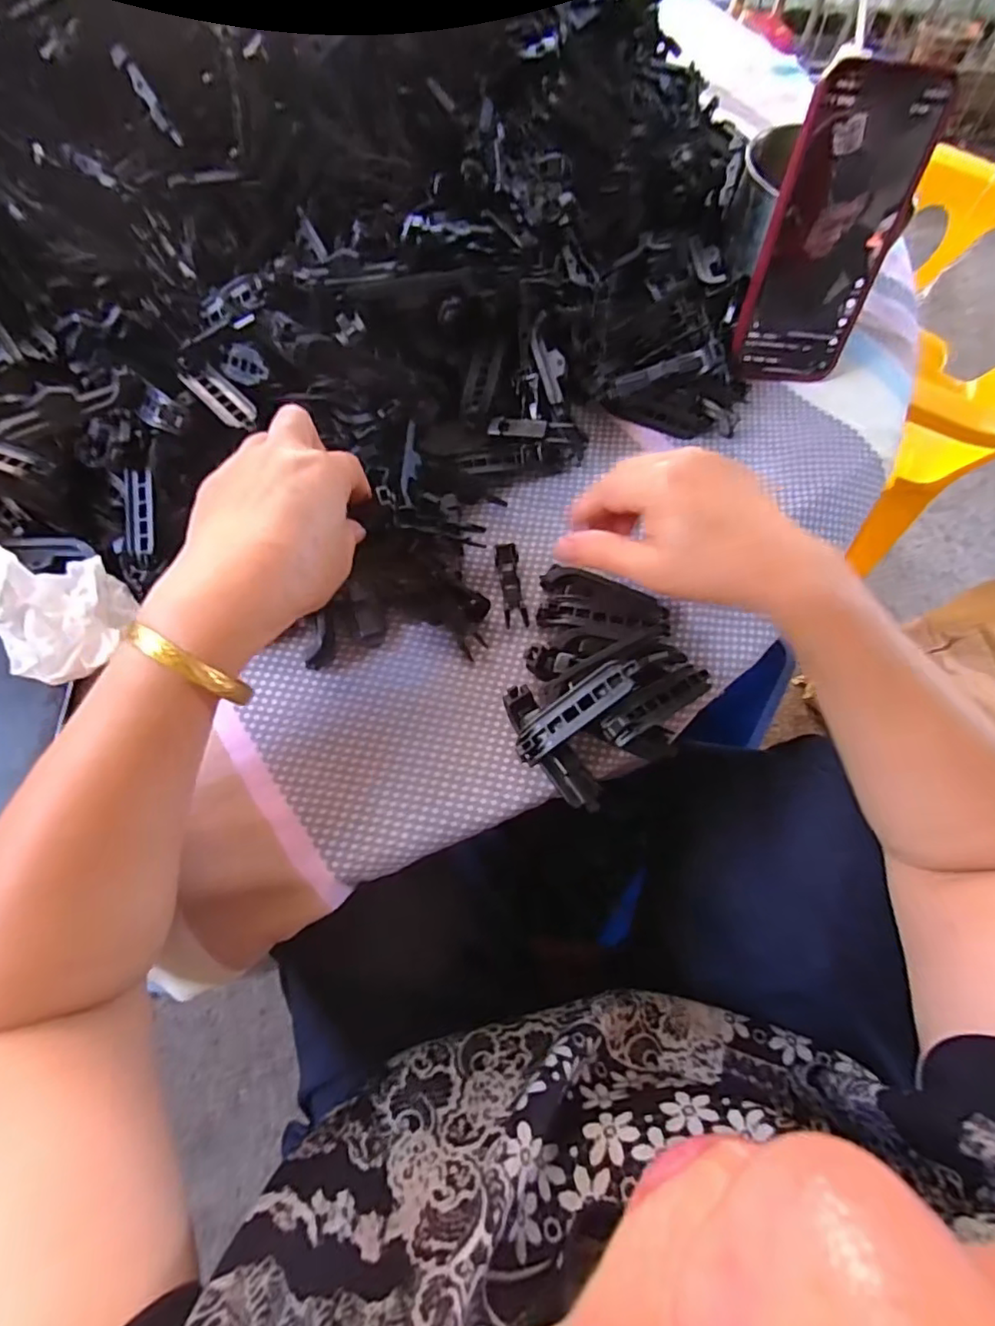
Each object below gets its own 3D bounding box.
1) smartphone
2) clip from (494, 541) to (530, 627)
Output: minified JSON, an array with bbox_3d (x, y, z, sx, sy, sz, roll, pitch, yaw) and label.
[{"bbox_3d":[0.206,-0.260,0.361,0.072,0.157,0.016,3,48,-1],"label":"smartphone"},{"bbox_3d":[0.008,-0.048,0.352,0.014,0.010,0.053,-8,70,-4],"label":"clip"}]

